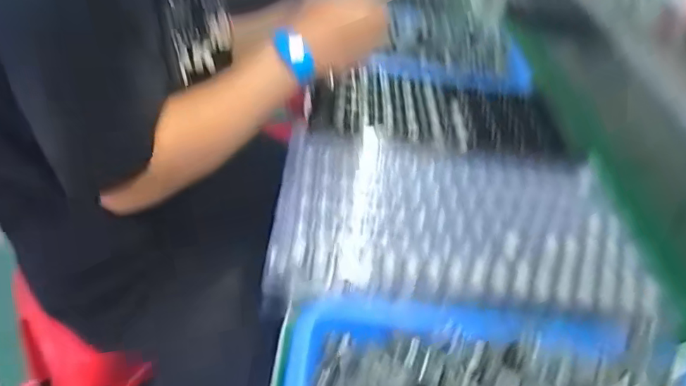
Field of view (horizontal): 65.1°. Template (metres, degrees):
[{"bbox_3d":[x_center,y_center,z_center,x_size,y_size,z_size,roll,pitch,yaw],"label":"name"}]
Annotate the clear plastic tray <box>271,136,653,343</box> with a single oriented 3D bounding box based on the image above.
[{"bbox_3d":[0.118,0.023,0.550,0.361,0.036,0.260,12,36,-3],"label":"clear plastic tray"}]

